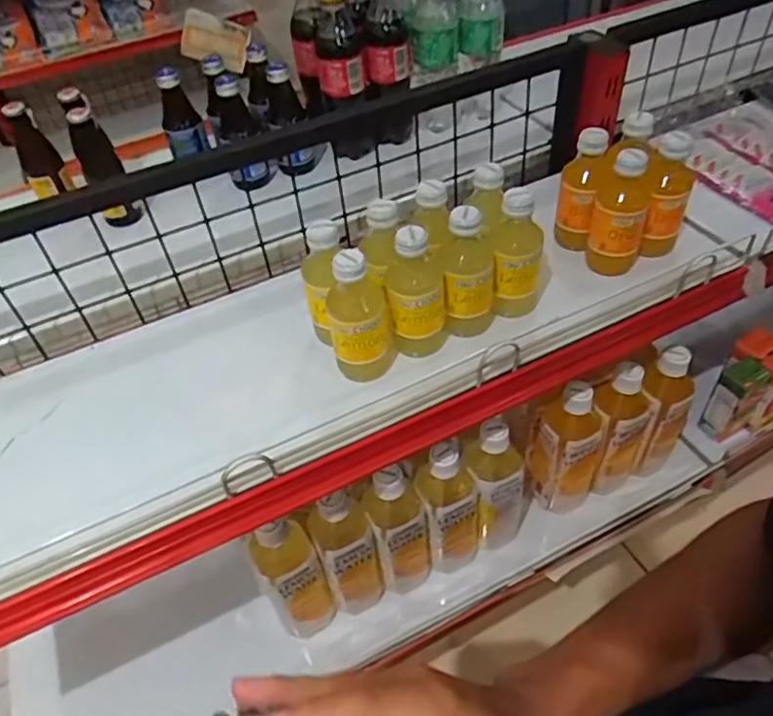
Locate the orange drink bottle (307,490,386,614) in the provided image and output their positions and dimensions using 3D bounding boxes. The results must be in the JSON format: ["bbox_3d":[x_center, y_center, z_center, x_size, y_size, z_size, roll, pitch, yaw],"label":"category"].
[{"bbox_3d":[-0.043,0.208,0.686,0.059,0.202,0.059,-3,47,3],"label":"orange drink bottle"}]

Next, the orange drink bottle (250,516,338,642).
[{"bbox_3d":[-0.097,0.234,0.667,0.065,0.187,0.055,-30,51,-20],"label":"orange drink bottle"}]

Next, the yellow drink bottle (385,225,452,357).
[{"bbox_3d":[0.029,-0.061,0.574,0.052,0.136,0.064,-2,47,4],"label":"yellow drink bottle"}]

